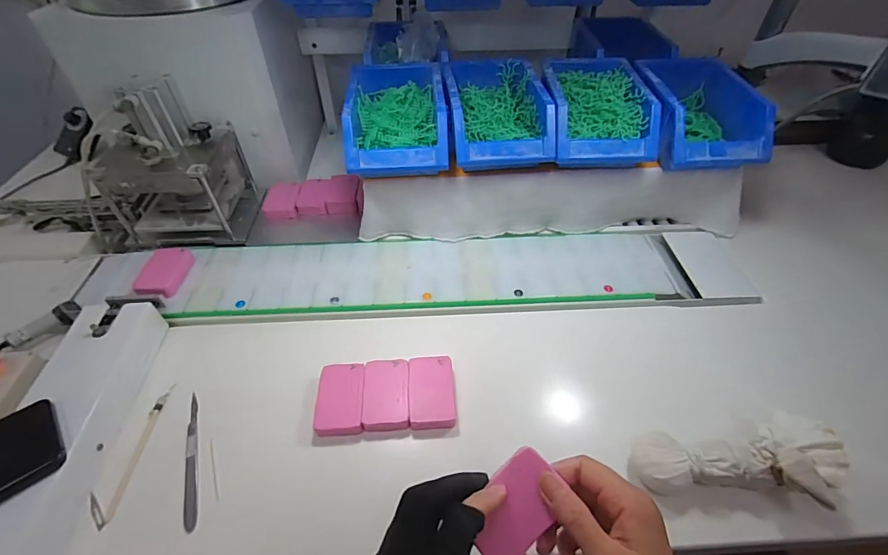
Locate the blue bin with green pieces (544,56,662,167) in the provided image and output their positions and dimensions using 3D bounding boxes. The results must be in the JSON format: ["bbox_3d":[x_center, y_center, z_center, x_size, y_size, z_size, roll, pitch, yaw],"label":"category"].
[{"bbox_3d":[0.198,-0.226,0.557,0.125,0.066,0.180,-1,46,0],"label":"blue bin with green pieces"}]

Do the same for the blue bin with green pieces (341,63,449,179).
[{"bbox_3d":[-0.060,-0.209,0.545,0.123,0.071,0.184,-2,46,-2],"label":"blue bin with green pieces"}]

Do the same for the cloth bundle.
[{"bbox_3d":[0.250,0.163,0.362,0.162,0.045,0.069,-8,45,9],"label":"cloth bundle"}]

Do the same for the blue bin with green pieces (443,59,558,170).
[{"bbox_3d":[0.066,-0.222,0.553,0.120,0.064,0.185,-4,46,-4],"label":"blue bin with green pieces"}]

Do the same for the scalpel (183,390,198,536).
[{"bbox_3d":[-0.238,0.169,0.393,0.012,0.004,0.130,-15,48,-14],"label":"scalpel"}]

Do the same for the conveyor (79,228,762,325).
[{"bbox_3d":[-0.018,-0.005,0.559,0.866,0.030,0.136,-2,46,-2],"label":"conveyor"}]

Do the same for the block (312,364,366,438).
[{"bbox_3d":[-0.104,0.126,0.425,0.046,0.022,0.072,-4,46,-3],"label":"block"}]

